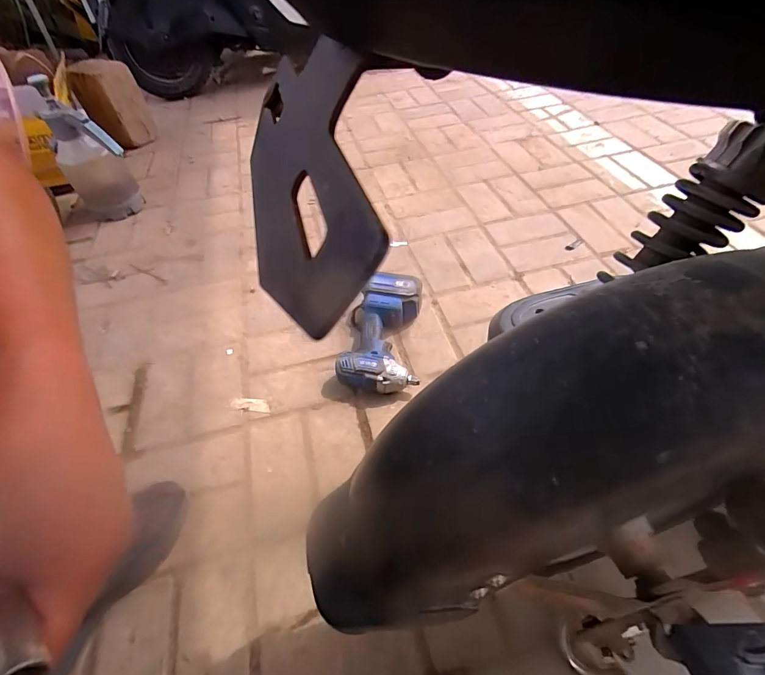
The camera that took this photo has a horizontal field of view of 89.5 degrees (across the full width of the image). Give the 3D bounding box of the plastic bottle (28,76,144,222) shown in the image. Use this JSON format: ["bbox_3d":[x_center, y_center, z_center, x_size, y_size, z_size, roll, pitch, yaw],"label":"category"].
[{"bbox_3d":[-0.766,-0.454,1.003,0.155,0.321,0.134,-39,58,-24],"label":"plastic bottle"}]

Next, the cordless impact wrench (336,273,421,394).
[{"bbox_3d":[0.000,-0.006,0.725,0.137,0.078,0.240,1,51,6],"label":"cordless impact wrench"}]

